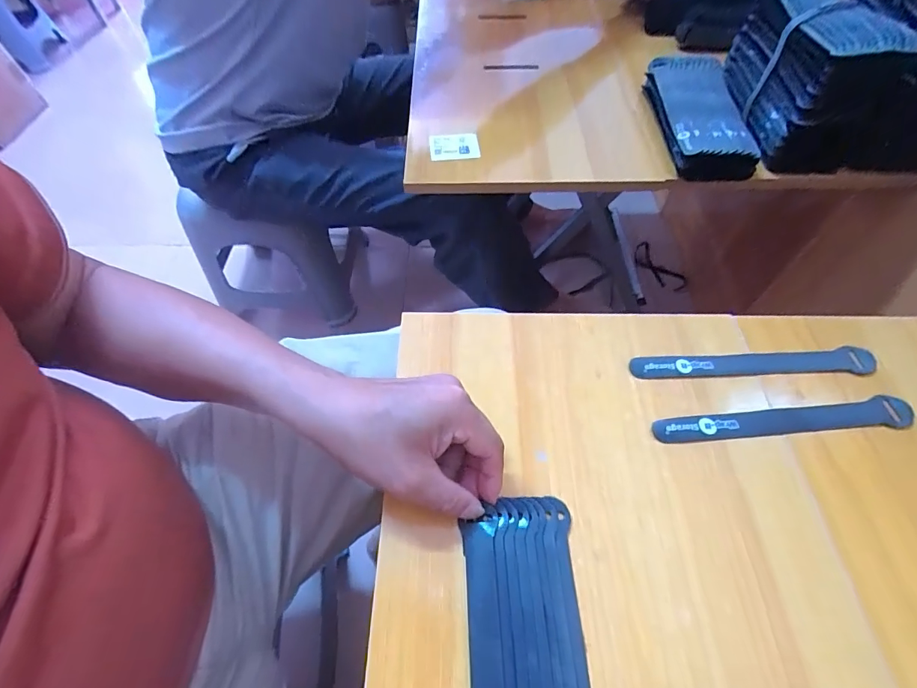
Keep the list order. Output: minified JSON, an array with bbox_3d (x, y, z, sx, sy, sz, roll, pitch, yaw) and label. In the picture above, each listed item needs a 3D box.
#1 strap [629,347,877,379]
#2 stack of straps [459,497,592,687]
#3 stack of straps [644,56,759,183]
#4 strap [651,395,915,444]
[{"bbox_3d":[0.242,0.017,0.360,0.195,0.010,0.022,-2,57,-1],"label":"strap"},{"bbox_3d":[0.043,0.192,0.246,0.071,0.012,0.194,-5,57,-3],"label":"stack of straps"},{"bbox_3d":[0.299,-0.290,0.543,0.097,0.041,0.230,4,57,3],"label":"stack of straps"},{"bbox_3d":[0.250,0.059,0.332,0.199,0.005,0.023,-5,57,-3],"label":"strap"}]

